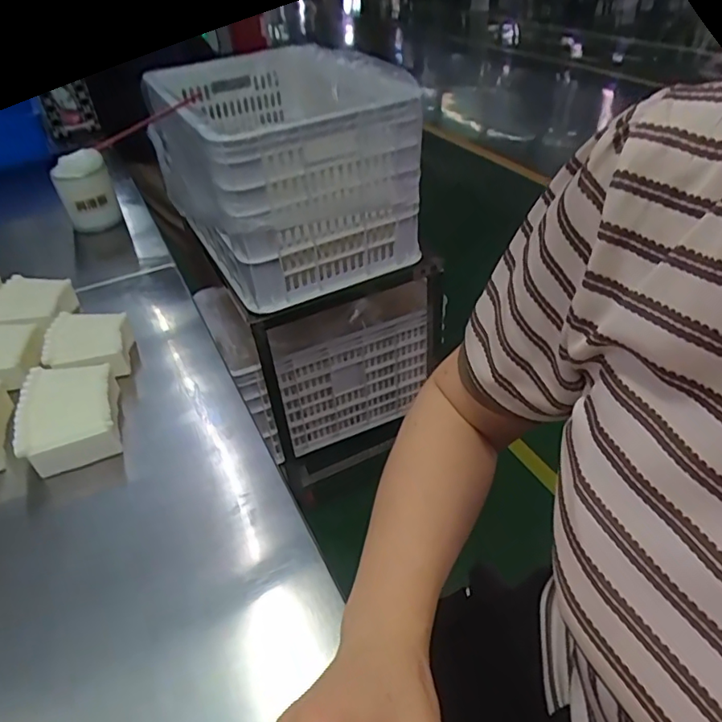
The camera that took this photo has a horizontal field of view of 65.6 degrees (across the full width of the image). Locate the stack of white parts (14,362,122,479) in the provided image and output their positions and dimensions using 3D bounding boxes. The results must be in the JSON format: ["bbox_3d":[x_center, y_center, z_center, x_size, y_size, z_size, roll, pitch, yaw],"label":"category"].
[{"bbox_3d":[-0.284,0.048,0.550,0.083,0.039,0.122,-16,41,-14],"label":"stack of white parts"}]

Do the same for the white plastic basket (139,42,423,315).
[{"bbox_3d":[-0.136,-0.351,1.042,0.340,0.329,0.411,-23,43,-21],"label":"white plastic basket"}]

